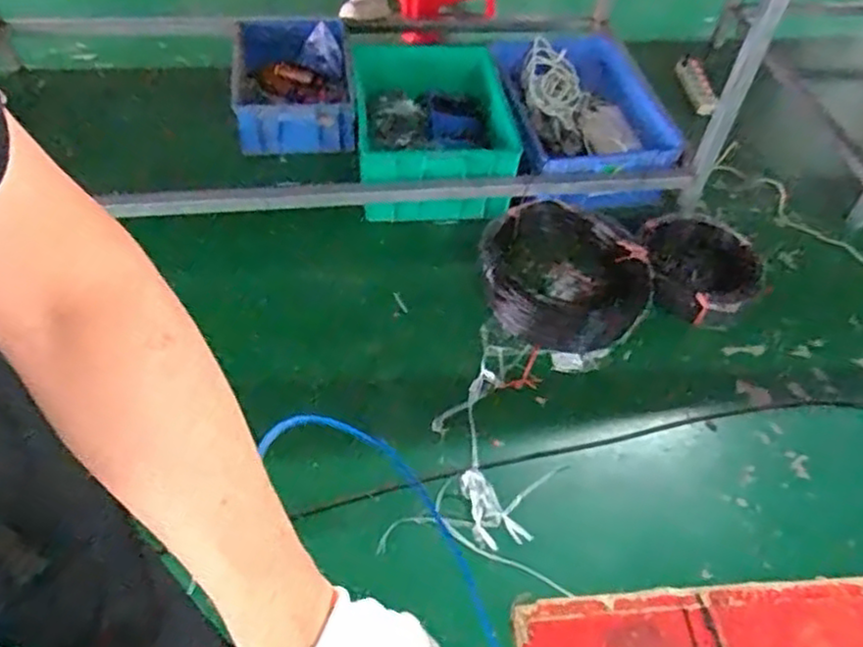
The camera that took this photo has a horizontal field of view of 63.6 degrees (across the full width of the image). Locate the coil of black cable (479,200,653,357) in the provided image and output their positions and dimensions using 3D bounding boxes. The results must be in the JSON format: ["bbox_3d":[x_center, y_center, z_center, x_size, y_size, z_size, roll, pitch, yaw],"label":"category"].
[{"bbox_3d":[0.305,-0.118,1.702,0.437,0.096,0.385,27,53,17],"label":"coil of black cable"}]

